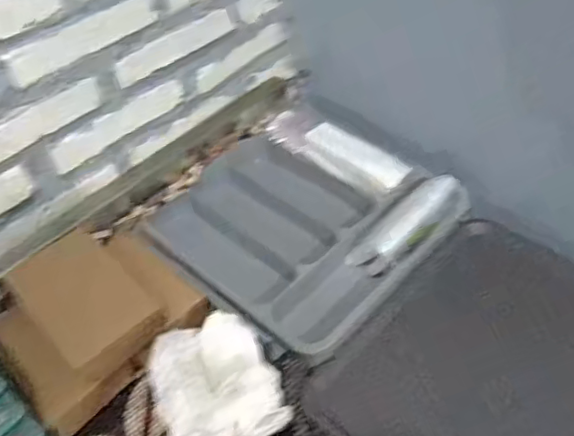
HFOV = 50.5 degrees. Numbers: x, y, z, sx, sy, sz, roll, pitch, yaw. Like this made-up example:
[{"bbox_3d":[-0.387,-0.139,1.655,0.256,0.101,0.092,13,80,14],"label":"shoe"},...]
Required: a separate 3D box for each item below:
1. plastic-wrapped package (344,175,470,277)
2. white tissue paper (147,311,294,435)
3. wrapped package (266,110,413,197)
[{"bbox_3d":[0.152,0.006,0.757,0.165,0.040,0.058,-33,52,-22],"label":"plastic-wrapped package"},{"bbox_3d":[-0.071,0.162,0.599,0.114,0.043,0.132,-22,48,-13],"label":"white tissue paper"},{"bbox_3d":[0.070,-0.098,0.867,0.223,0.034,0.066,32,58,31],"label":"wrapped package"}]

